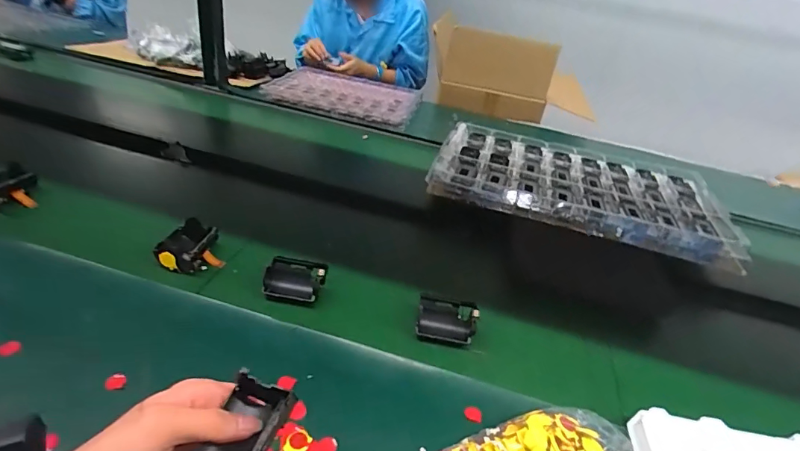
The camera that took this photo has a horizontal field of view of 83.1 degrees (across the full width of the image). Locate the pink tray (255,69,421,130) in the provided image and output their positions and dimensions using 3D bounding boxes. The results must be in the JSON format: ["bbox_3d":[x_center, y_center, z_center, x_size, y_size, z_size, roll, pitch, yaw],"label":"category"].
[{"bbox_3d":[-0.144,-0.368,1.257,0.388,0.043,0.327,14,33,6],"label":"pink tray"}]

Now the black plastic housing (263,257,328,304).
[{"bbox_3d":[-0.132,0.070,0.567,0.073,0.036,0.055,10,36,0],"label":"black plastic housing"}]

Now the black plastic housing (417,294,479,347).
[{"bbox_3d":[0.056,0.109,0.543,0.068,0.033,0.055,11,33,2],"label":"black plastic housing"}]

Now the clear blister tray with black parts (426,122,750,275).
[{"bbox_3d":[0.330,-0.089,0.845,0.521,0.039,0.318,14,33,7],"label":"clear blister tray with black parts"}]

